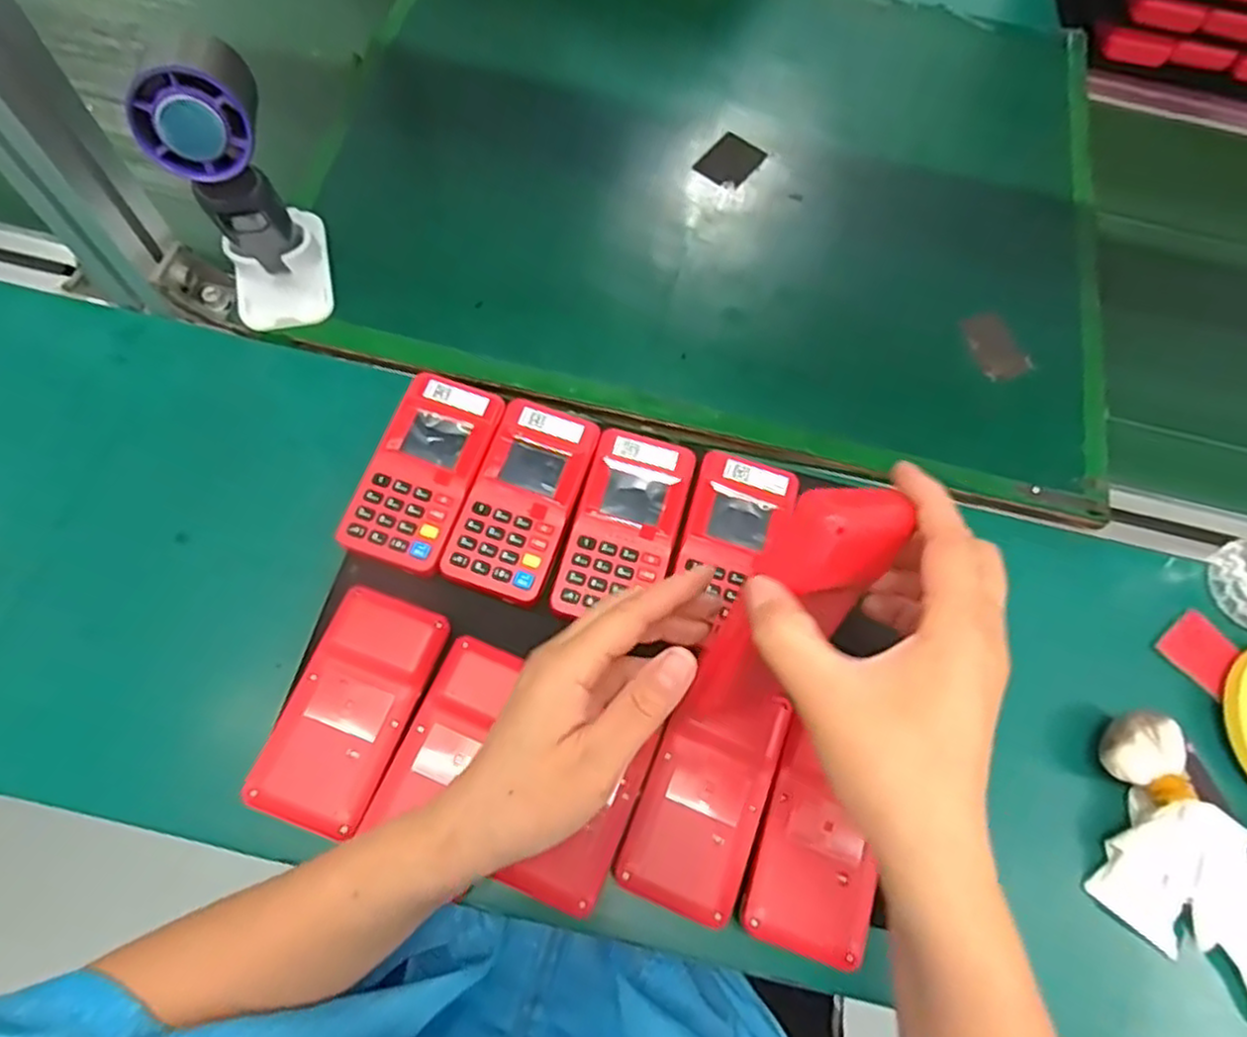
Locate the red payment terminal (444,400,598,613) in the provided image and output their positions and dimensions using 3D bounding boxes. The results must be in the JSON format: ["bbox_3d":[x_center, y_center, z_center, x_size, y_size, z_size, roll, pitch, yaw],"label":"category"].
[{"bbox_3d":[-0.059,-0.013,0.425,0.059,0.017,0.121,19,67,2],"label":"red payment terminal"}]

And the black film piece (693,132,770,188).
[{"bbox_3d":[0.083,-0.283,0.563,0.044,0.006,0.056,37,68,21],"label":"black film piece"}]

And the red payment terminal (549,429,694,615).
[{"bbox_3d":[0.002,0.005,0.427,0.060,0.018,0.118,16,67,1],"label":"red payment terminal"}]

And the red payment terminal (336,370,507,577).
[{"bbox_3d":[-0.118,-0.030,0.426,0.061,0.016,0.120,19,67,2],"label":"red payment terminal"}]

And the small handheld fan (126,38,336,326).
[{"bbox_3d":[-0.222,-0.191,0.412,0.058,0.157,0.089,-11,71,-9],"label":"small handheld fan"}]

